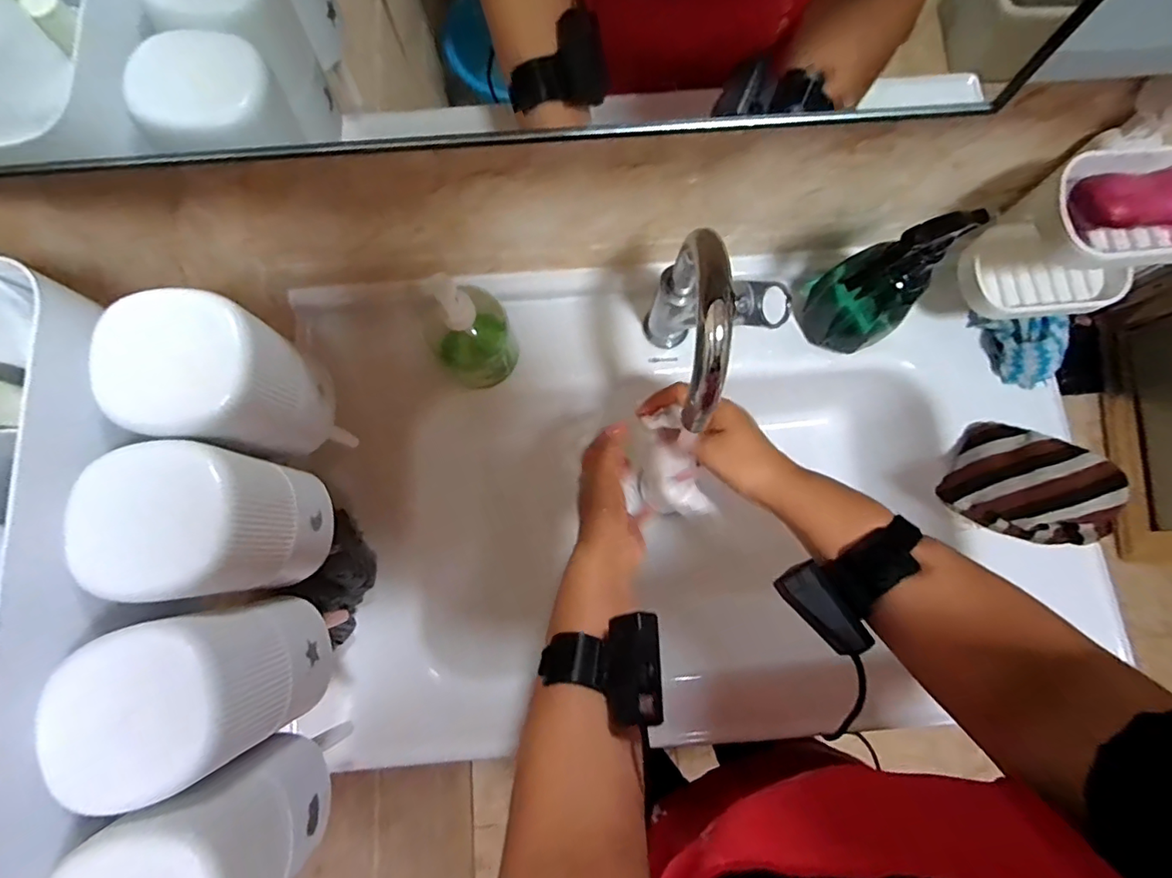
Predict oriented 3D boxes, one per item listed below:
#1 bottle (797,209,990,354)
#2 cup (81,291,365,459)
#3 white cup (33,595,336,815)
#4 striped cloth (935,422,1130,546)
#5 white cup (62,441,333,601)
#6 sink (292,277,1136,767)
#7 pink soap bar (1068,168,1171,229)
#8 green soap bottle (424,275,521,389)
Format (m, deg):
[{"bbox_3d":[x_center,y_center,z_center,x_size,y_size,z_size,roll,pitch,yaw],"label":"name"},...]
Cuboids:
[{"bbox_3d":[0.266,-0.140,0.489,0.090,0.179,0.084,0,78,0],"label":"bottle"},{"bbox_3d":[-0.183,-0.022,0.281,0.060,0.122,0.068,1,78,0],"label":"cup"},{"bbox_3d":[-0.176,0.117,0.251,0.061,0.102,0.062,0,78,0],"label":"white cup"},{"bbox_3d":[0.449,0.045,0.522,0.148,0.053,0.109,21,79,4],"label":"striped cloth"},{"bbox_3d":[-0.180,0.045,0.263,0.057,0.106,0.069,-4,78,-1],"label":"white cup"},{"bbox_3d":[0.094,0.056,0.590,0.715,0.180,0.450,-5,79,-1],"label":"sink"},{"bbox_3d":[0.419,-0.182,0.395,0.084,0.031,0.046,6,78,1],"label":"pink soap bar"},{"bbox_3d":[-0.107,-0.102,0.502,0.077,0.133,0.065,-43,82,-8],"label":"green soap bottle"}]

